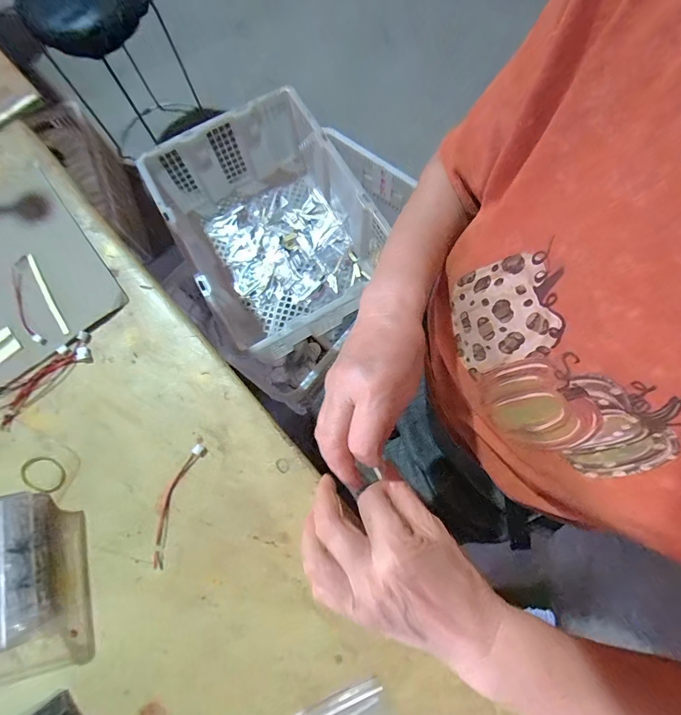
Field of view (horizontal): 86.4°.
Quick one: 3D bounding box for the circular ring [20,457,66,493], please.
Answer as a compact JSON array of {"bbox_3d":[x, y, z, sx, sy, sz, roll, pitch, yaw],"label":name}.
[{"bbox_3d":[-0.265,0.103,0.321,0.042,0.004,0.029,12,76,5],"label":"circular ring"}]

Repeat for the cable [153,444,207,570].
[{"bbox_3d":[-0.143,0.125,0.312,0.020,0.005,0.101,17,76,6],"label":"cable"}]

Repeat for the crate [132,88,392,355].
[{"bbox_3d":[-0.137,-0.274,0.764,0.366,0.176,0.435,-28,76,-6],"label":"crate"}]

